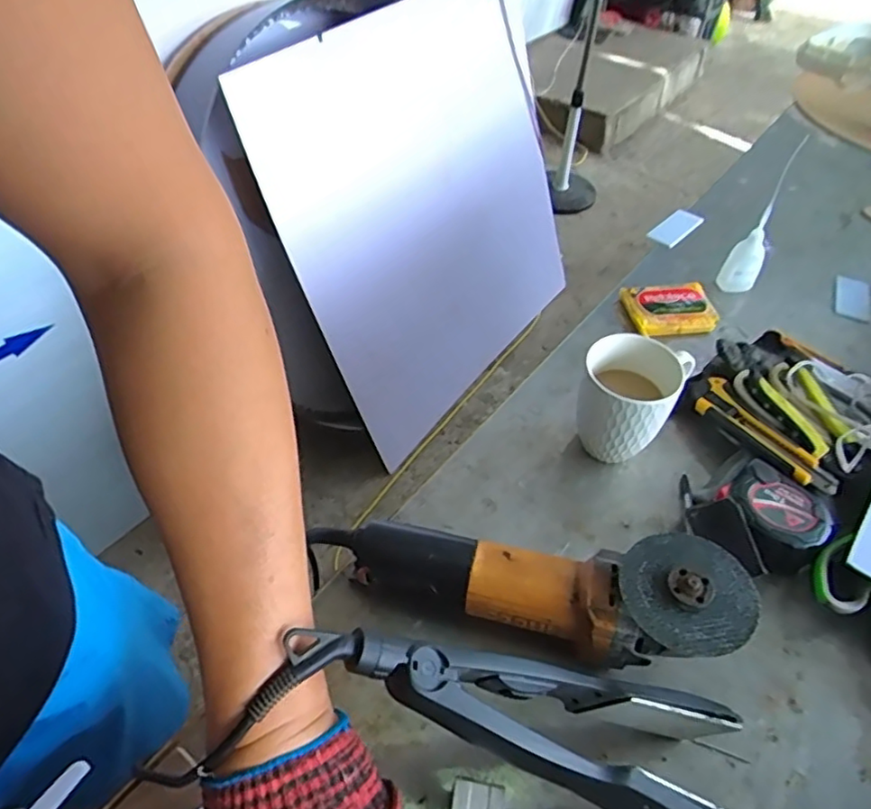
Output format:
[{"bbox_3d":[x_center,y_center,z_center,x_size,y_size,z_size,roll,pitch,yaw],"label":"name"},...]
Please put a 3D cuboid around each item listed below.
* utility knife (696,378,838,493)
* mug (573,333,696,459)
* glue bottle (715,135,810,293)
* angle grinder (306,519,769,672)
[{"bbox_3d":[0.308,0.032,0.585,0.033,0.018,0.144,-21,53,-22],"label":"utility knife"},{"bbox_3d":[0.174,0.002,0.574,0.084,0.112,0.083,2,48,-2],"label":"mug"},{"bbox_3d":[0.381,-0.204,0.722,0.030,0.179,0.038,-18,52,-20],"label":"glue bottle"},{"bbox_3d":[0.069,0.136,0.462,0.297,0.066,0.083,4,46,16],"label":"angle grinder"}]

